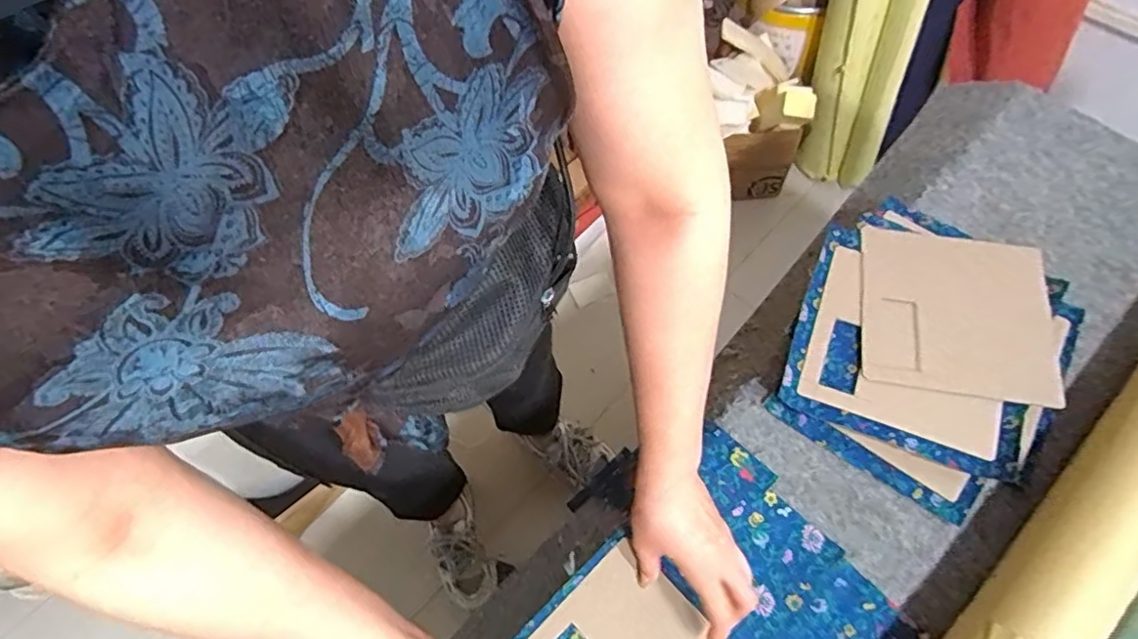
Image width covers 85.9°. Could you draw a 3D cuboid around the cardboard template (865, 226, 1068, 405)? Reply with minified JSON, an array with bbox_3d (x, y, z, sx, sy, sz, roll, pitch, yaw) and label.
[{"bbox_3d":[0.393,-0.009,0.622,0.184,0.011,0.184,8,63,7],"label":"cardboard template"}]

